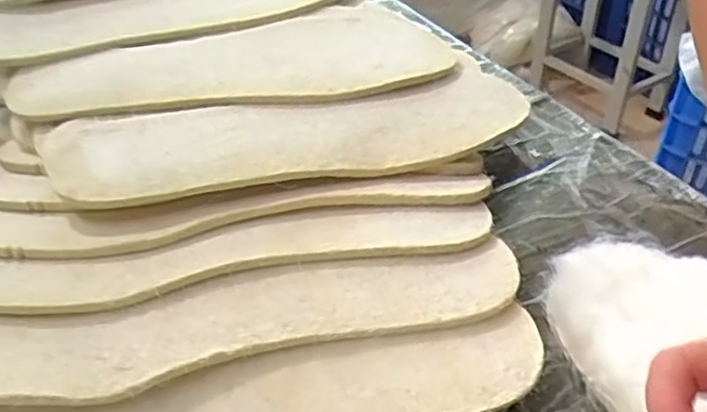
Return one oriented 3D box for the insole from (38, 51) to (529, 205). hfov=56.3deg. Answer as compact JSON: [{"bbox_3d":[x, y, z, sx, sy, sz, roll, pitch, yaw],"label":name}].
[{"bbox_3d":[-0.026,-0.046,0.365,0.268,0.021,0.090,-13,41,-10],"label":"insole"}]

